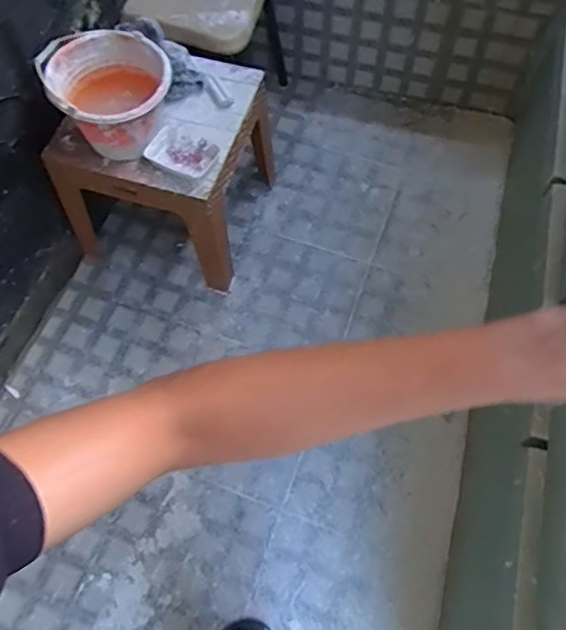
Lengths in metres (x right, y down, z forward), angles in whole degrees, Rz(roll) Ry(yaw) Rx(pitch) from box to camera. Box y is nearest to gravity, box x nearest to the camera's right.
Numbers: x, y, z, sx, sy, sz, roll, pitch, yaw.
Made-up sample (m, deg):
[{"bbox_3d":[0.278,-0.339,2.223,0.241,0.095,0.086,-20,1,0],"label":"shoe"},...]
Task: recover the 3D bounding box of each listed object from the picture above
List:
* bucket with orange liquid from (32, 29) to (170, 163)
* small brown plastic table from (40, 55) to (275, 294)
[{"bbox_3d":[-0.406,-0.524,1.395,0.276,0.180,0.264,0,63,0],"label":"bucket with orange liquid"},{"bbox_3d":[-0.336,-0.411,1.690,0.475,0.476,0.494,14,64,7],"label":"small brown plastic table"}]

